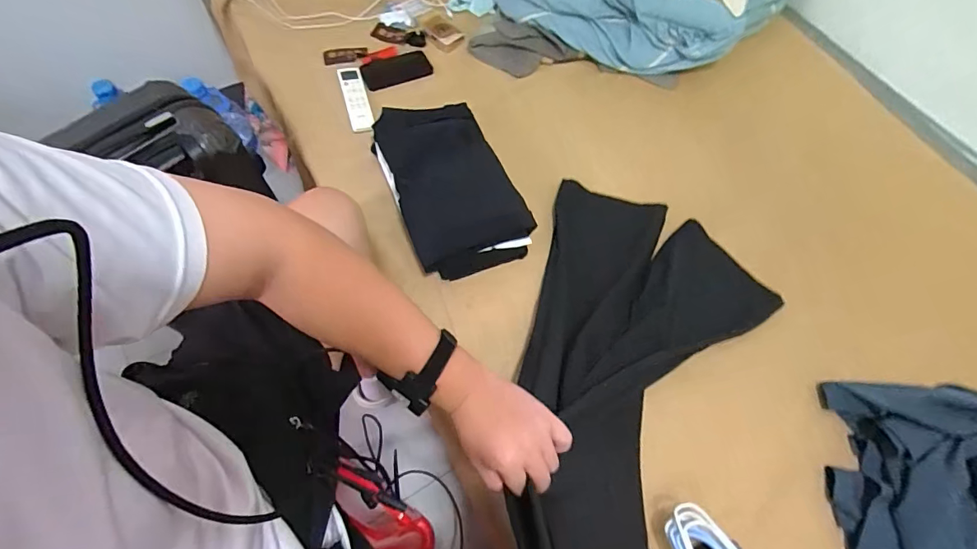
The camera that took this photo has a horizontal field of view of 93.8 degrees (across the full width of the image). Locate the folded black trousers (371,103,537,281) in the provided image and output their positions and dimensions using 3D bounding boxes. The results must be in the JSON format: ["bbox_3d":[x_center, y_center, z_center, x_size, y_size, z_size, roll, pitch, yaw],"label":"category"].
[{"bbox_3d":[-0.072,-0.162,0.789,0.186,0.068,0.320,-20,66,-12],"label":"folded black trousers"}]

